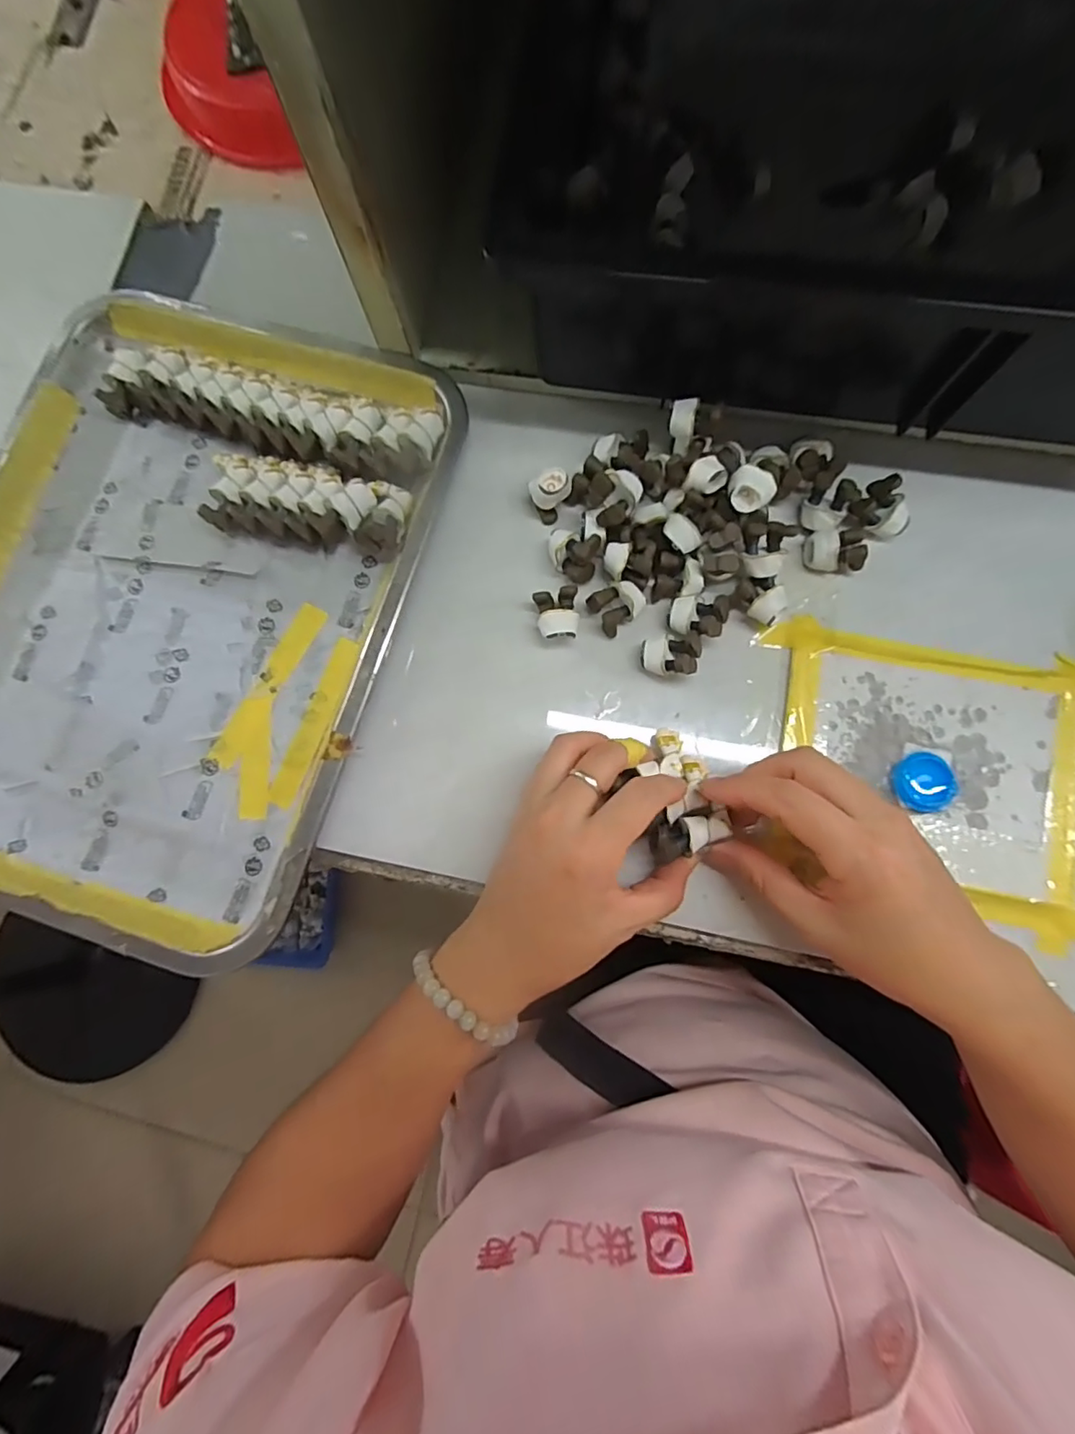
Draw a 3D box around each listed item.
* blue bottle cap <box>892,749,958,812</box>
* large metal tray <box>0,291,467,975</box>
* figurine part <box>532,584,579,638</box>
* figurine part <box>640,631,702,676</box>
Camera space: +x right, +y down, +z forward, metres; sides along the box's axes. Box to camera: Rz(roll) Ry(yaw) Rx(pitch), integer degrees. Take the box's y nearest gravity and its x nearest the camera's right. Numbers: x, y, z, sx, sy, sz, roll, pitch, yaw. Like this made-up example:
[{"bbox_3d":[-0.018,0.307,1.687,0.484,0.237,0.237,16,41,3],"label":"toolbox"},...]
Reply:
[{"bbox_3d":[0.198,0.033,0.288,0.029,0.009,0.029,-1,81,4],"label":"blue bottle cap"},{"bbox_3d":[-0.212,-0.068,0.312,0.264,0.031,0.346,16,82,7],"label":"large metal tray"},{"bbox_3d":[0.011,-0.054,0.309,0.023,0.018,0.027,-5,80,3],"label":"figurine part"},{"bbox_3d":[0.071,-0.034,0.301,0.029,0.022,0.024,12,82,6],"label":"figurine part"}]

